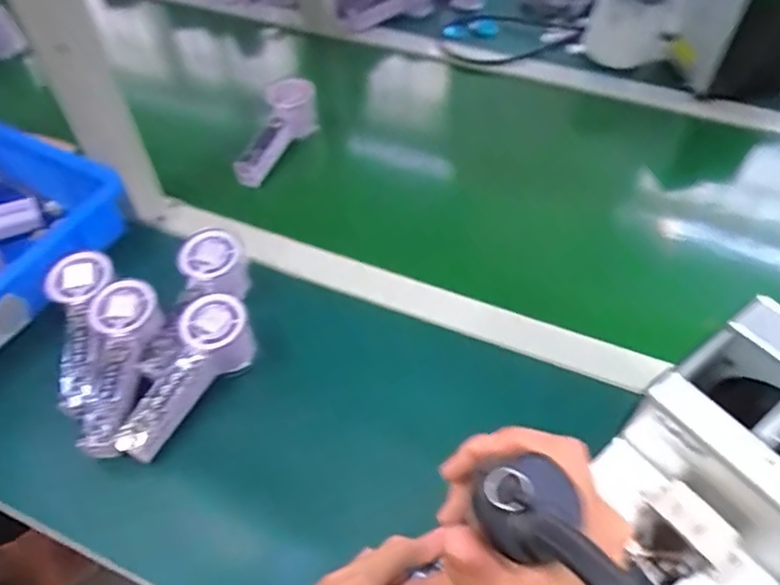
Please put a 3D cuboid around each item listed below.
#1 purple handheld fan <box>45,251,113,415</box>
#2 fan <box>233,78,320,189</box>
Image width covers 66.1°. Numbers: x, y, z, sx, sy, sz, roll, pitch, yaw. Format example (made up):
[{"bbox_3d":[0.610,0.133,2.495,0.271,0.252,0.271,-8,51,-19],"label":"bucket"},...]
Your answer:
[{"bbox_3d":[-0.270,0.030,0.533,0.060,0.037,0.149,-17,52,-12],"label":"purple handheld fan"},{"bbox_3d":[-0.136,-0.190,0.730,0.041,0.075,0.147,13,52,12],"label":"fan"}]

